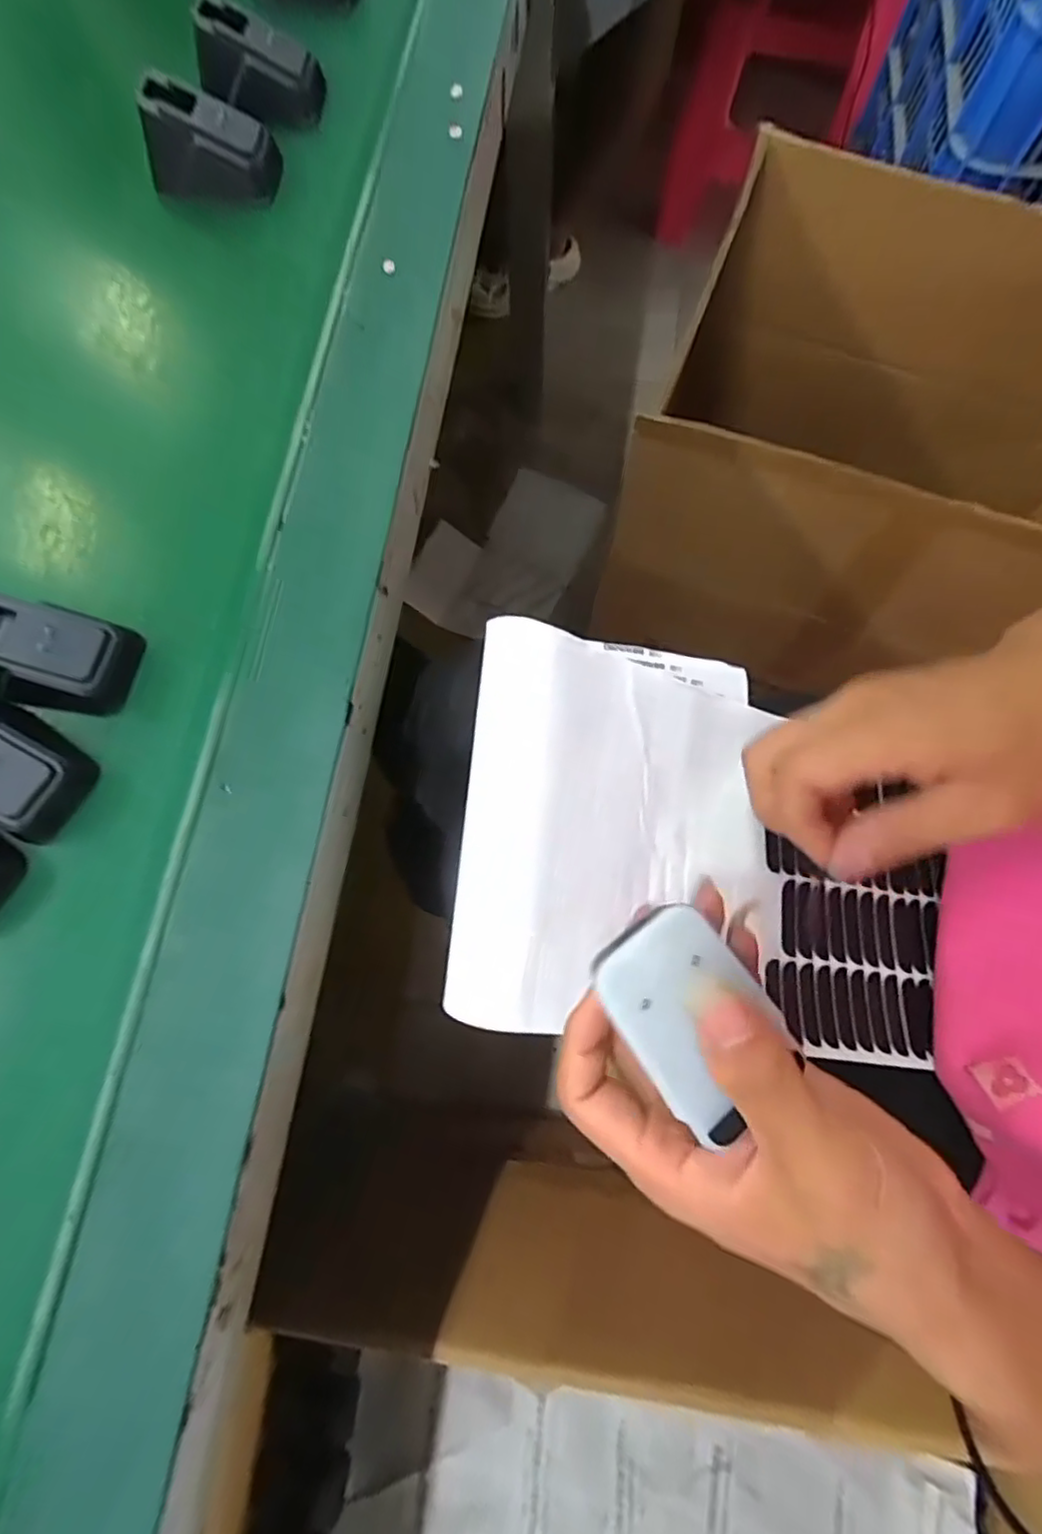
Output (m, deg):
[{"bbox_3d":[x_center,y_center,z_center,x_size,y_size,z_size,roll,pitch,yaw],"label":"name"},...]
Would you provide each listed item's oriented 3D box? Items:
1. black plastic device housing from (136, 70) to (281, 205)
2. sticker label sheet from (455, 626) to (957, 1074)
[{"bbox_3d":[-0.174,-0.351,0.359,0.067,0.040,0.033,8,75,2],"label":"black plastic device housing"},{"bbox_3d":[0.090,0.036,0.308,0.242,0.040,0.176,12,79,-18],"label":"sticker label sheet"}]

